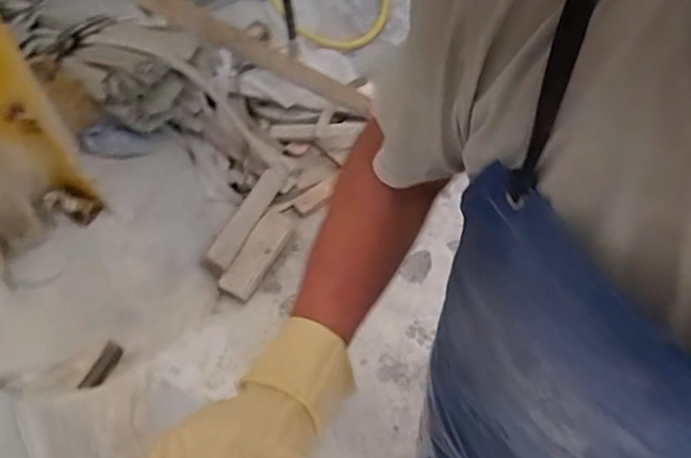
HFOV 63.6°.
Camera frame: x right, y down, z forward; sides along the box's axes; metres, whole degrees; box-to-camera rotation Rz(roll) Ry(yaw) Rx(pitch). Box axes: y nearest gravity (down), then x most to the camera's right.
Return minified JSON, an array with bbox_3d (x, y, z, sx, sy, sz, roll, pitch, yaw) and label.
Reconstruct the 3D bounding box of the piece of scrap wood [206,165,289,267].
[{"bbox_3d":[-0.282,-0.049,1.644,0.071,0.045,0.376,16,57,13],"label":"piece of scrap wood"}]

